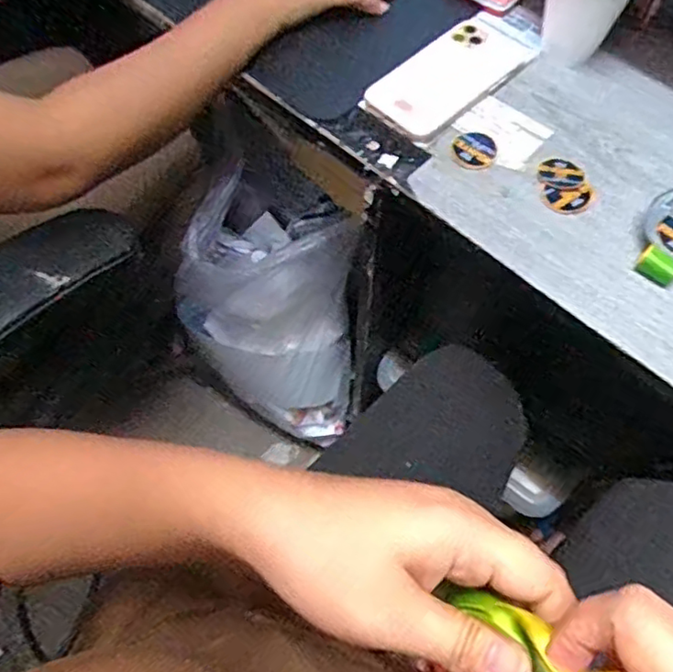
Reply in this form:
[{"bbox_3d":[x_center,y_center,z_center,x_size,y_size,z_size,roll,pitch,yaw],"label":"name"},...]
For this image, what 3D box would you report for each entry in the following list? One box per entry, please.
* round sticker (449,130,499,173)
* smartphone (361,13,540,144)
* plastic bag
[{"bbox_3d":[0.114,-0.155,0.522,0.036,0.004,0.041,20,65,11],"label":"round sticker"},{"bbox_3d":[0.102,-0.233,0.559,0.168,0.010,0.075,-41,69,-18],"label":"smartphone"},{"bbox_3d":[-0.085,-0.014,0.884,0.223,0.367,0.167,29,67,15],"label":"plastic bag"}]

